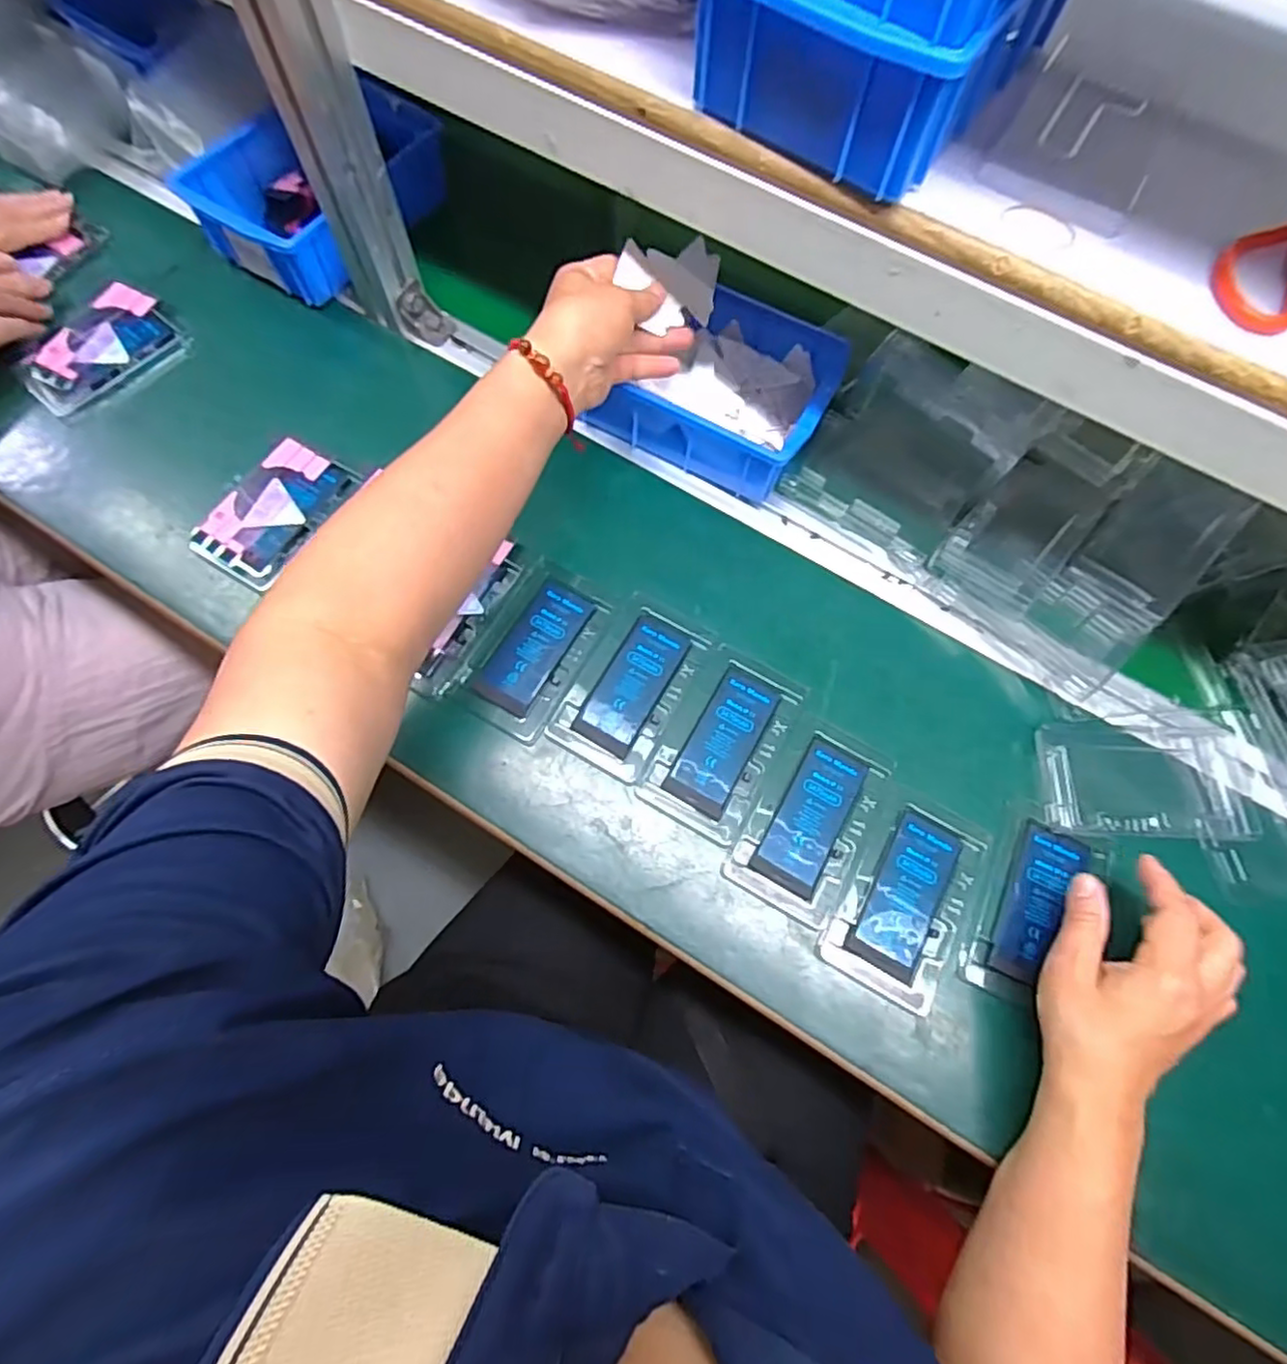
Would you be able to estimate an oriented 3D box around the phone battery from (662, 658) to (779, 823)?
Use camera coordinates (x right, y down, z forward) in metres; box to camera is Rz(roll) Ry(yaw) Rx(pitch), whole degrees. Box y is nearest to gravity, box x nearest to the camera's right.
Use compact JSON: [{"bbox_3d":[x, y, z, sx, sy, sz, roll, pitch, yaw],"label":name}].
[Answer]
[{"bbox_3d":[0.057,0.039,0.456,0.045,0.004,0.103,28,75,8],"label":"phone battery"}]

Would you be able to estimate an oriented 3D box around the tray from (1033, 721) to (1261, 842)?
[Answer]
[{"bbox_3d":[0.343,0.066,0.450,0.136,0.012,0.079,2,73,0],"label":"tray"}]

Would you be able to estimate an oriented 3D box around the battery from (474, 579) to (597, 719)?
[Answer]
[{"bbox_3d":[-0.077,-0.027,0.475,0.044,0.004,0.101,30,75,8],"label":"battery"}]

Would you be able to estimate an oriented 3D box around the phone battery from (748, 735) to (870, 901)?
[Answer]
[{"bbox_3d":[0.114,0.090,0.443,0.044,0.004,0.101,28,75,8],"label":"phone battery"}]

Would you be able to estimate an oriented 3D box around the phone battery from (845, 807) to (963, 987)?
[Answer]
[{"bbox_3d":[0.174,0.138,0.428,0.044,0.004,0.103,28,75,8],"label":"phone battery"}]

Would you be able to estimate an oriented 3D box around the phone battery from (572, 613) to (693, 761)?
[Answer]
[{"bbox_3d":[-0.007,0.001,0.468,0.046,0.004,0.101,28,75,8],"label":"phone battery"}]

